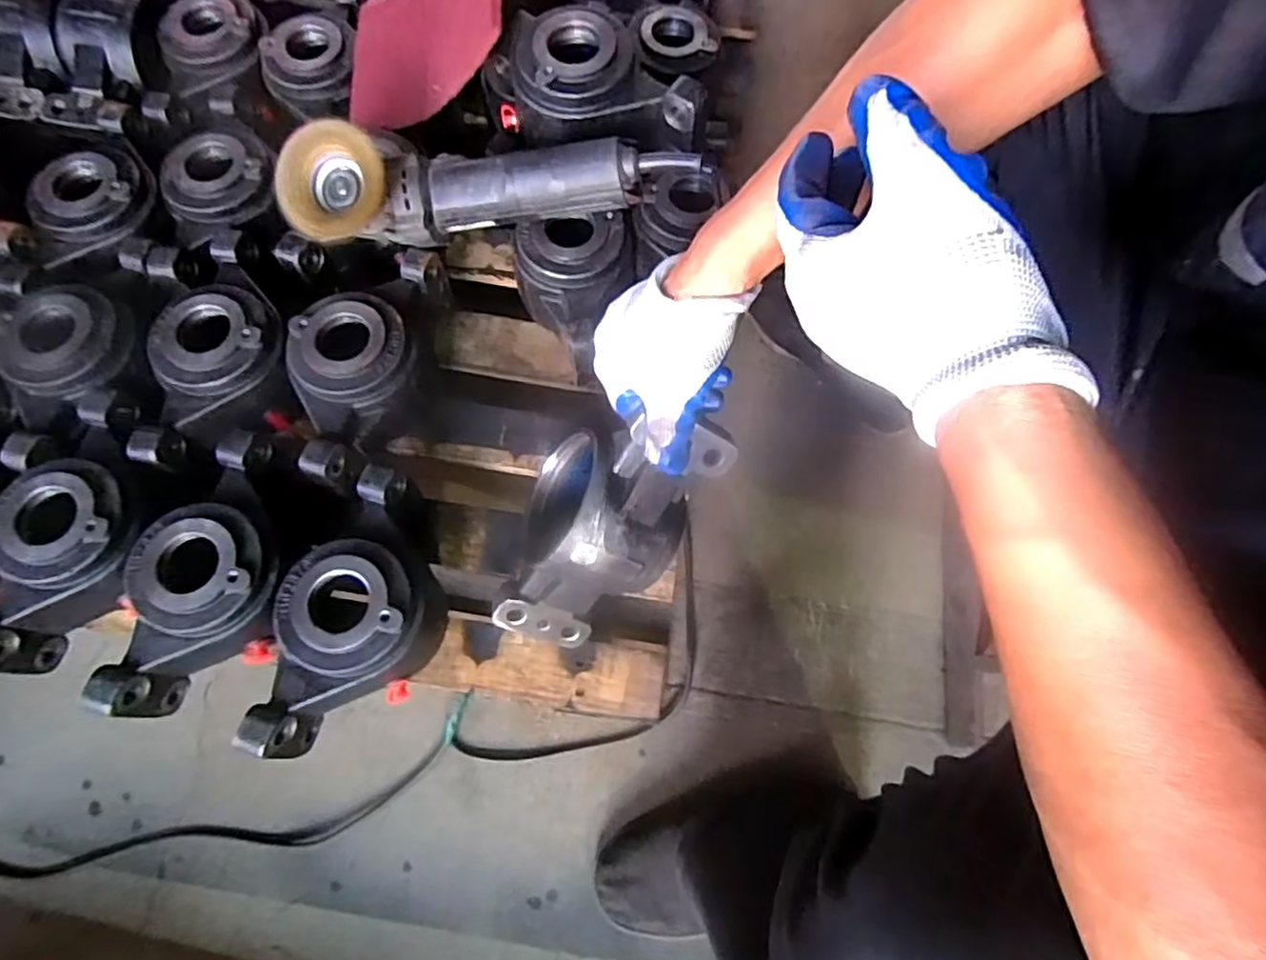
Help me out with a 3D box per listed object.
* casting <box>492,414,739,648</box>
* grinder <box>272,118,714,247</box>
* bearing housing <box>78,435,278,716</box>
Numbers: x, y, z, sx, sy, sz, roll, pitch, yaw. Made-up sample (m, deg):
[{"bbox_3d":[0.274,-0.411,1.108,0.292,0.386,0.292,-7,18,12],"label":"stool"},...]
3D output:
[{"bbox_3d":[-0.032,0.032,0.509,0.117,0.091,0.227,50,119,14],"label":"casting"},{"bbox_3d":[-0.120,-0.254,0.580,0.344,0.095,0.078,-10,71,-6],"label":"grinder"},{"bbox_3d":[-0.328,0.073,0.533,0.108,0.081,0.229,8,70,1],"label":"bearing housing"}]

